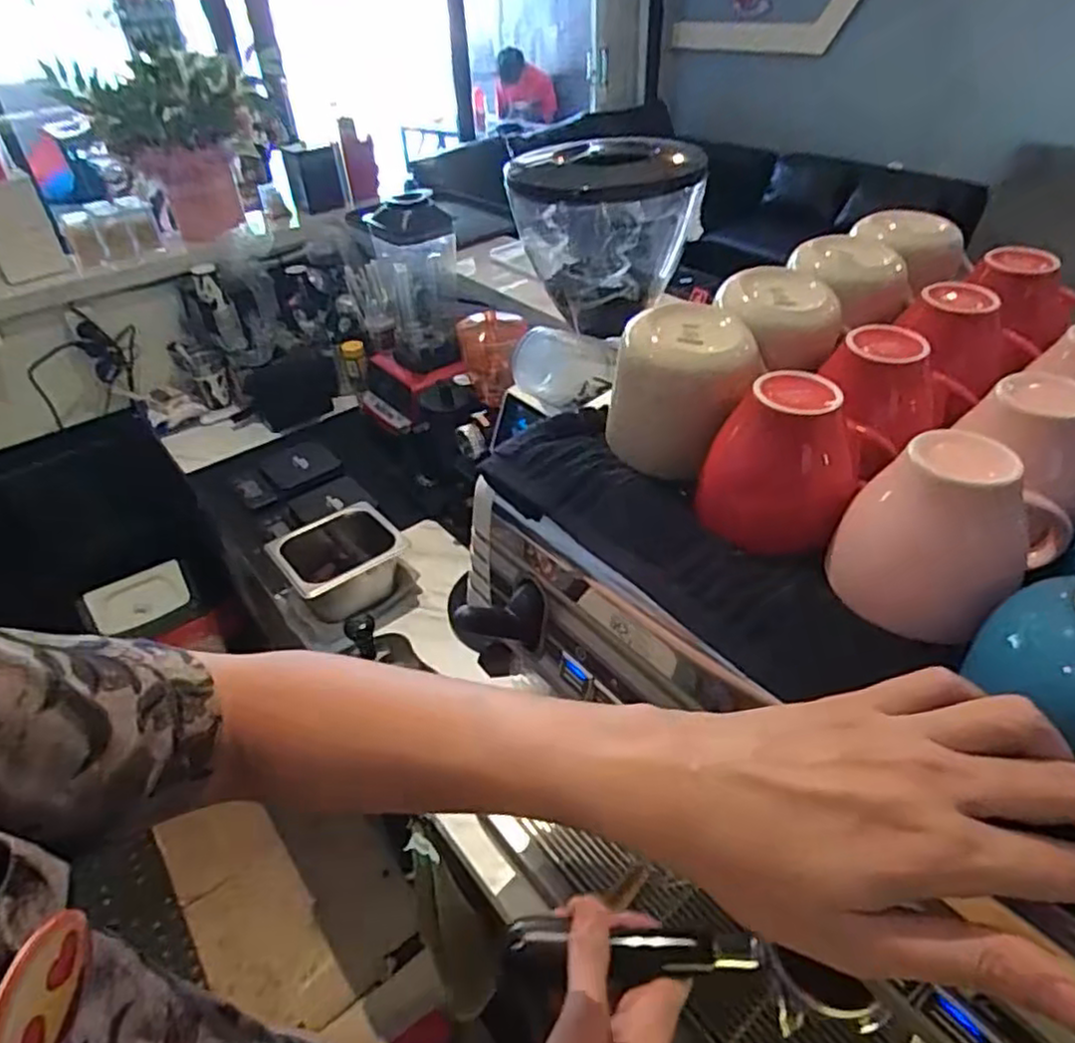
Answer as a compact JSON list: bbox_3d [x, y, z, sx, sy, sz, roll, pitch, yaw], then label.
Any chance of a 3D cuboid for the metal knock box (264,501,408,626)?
[{"bbox_3d":[-0.297,0.074,1.088,0.179,0.103,0.179,-28,45,-26],"label":"metal knock box"}]

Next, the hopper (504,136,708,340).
[{"bbox_3d":[0.078,-0.341,0.828,0.211,0.180,0.211,1,40,5],"label":"hopper"}]

